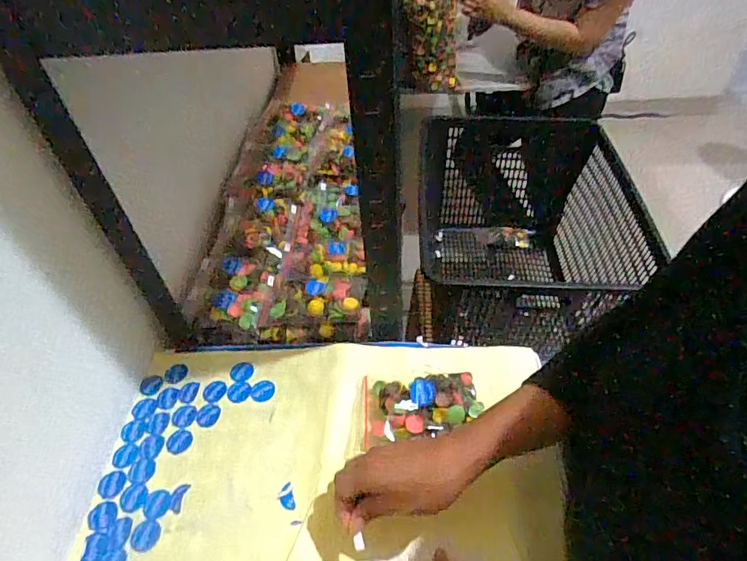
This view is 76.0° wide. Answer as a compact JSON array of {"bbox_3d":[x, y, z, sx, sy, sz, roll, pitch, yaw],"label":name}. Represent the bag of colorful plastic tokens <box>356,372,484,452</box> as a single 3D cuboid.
[{"bbox_3d":[0.047,0.134,0.515,0.127,0.030,0.080,-2,48,4],"label":"bag of colorful plastic tokens"}]

